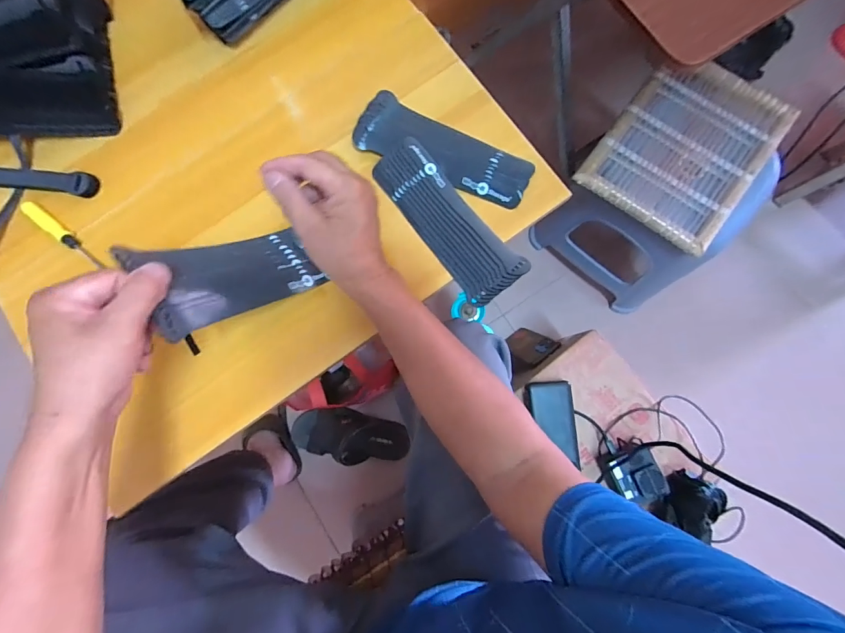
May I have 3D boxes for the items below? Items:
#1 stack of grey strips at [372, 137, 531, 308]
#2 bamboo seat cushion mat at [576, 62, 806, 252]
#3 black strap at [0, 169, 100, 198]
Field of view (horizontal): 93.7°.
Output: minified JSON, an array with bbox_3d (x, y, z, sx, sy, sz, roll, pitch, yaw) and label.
[{"bbox_3d":[0.027,-0.106,0.438,0.065,0.019,0.197,-38,83,-3],"label":"stack of grey strips"},{"bbox_3d":[0.432,-0.279,0.645,0.225,0.026,0.300,38,85,6],"label":"bamboo seat cushion mat"},{"bbox_3d":[-0.478,-0.160,0.459,0.194,0.019,0.028,5,83,2],"label":"black strap"}]

